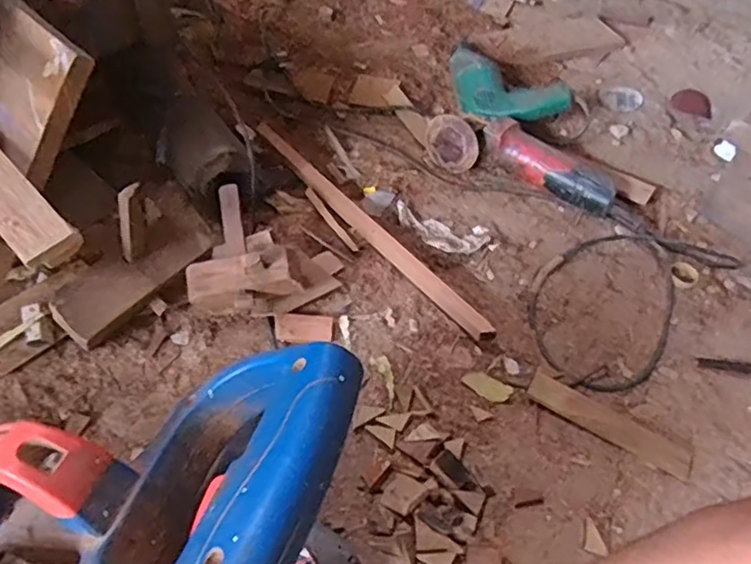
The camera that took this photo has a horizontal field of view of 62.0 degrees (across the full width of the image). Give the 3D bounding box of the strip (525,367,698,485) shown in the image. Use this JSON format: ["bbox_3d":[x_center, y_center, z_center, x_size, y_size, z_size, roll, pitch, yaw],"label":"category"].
[{"bbox_3d":[0.263,0.157,0.703,0.186,0.007,0.040,27,53,16],"label":"strip"}]

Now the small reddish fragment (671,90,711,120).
[{"bbox_3d":[0.569,-0.324,1.120,0.072,0.009,0.096,25,52,15],"label":"small reddish fragment"}]

